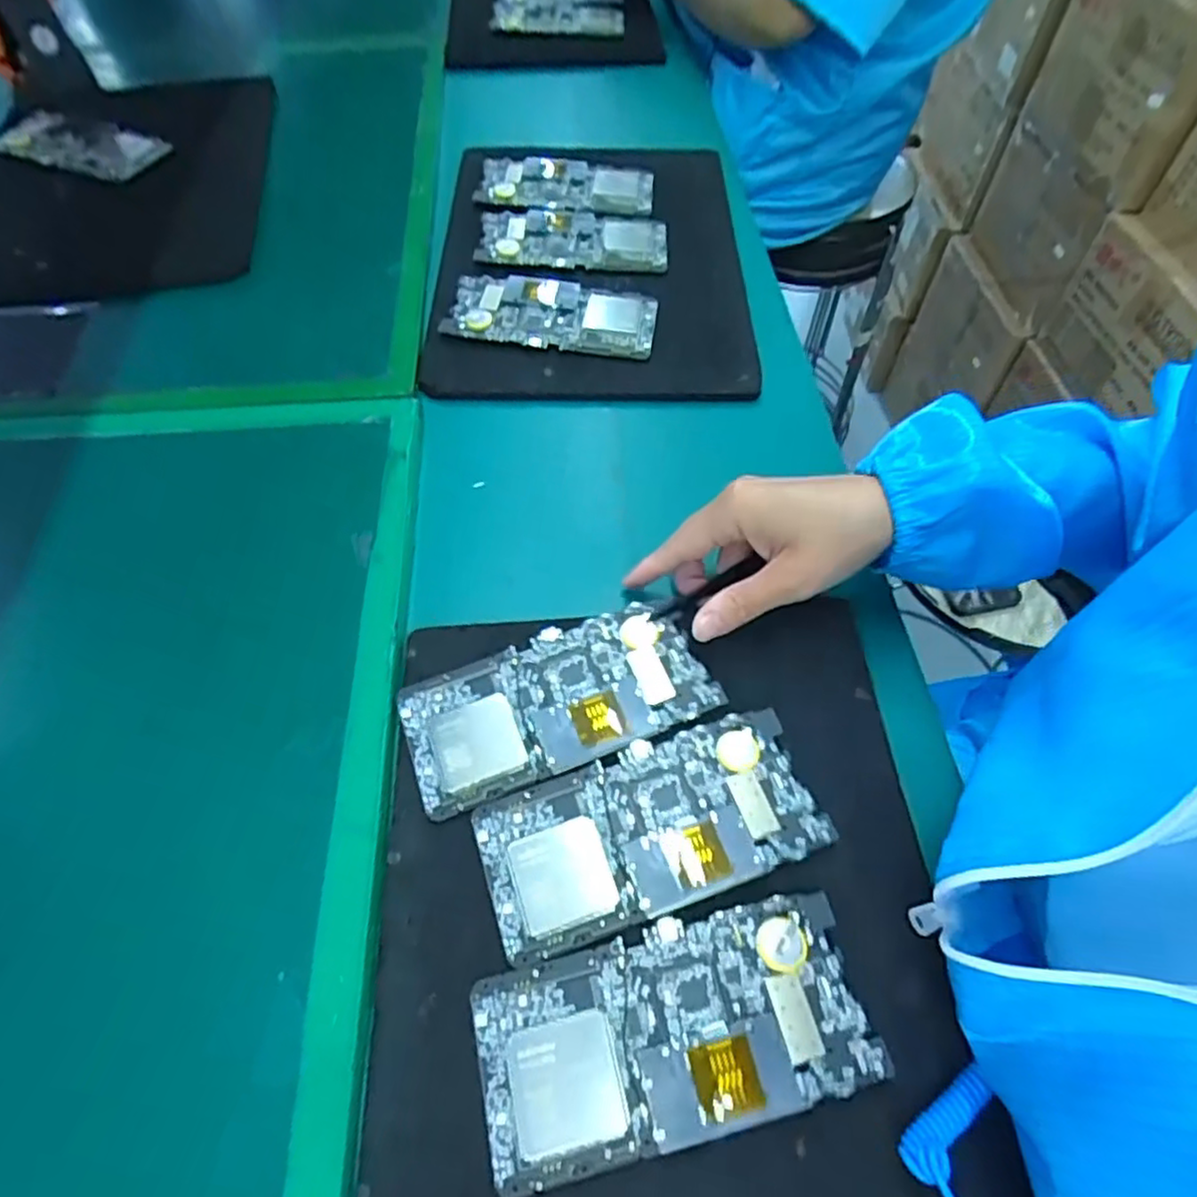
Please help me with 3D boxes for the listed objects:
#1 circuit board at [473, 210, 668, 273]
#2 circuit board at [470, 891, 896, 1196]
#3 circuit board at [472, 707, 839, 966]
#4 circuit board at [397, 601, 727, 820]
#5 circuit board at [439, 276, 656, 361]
[{"bbox_3d":[-0.021,-0.300,0.574,0.153,0.009,0.075,1,58,0],"label":"circuit board"},{"bbox_3d":[0.029,0.173,0.279,0.152,0.011,0.074,-11,59,-7],"label":"circuit board"},{"bbox_3d":[0.024,0.105,0.321,0.152,0.004,0.073,-15,60,-10],"label":"circuit board"},{"bbox_3d":[-0.021,0.051,0.354,0.152,0.005,0.072,-19,61,-10],"label":"circuit board"},{"bbox_3d":[-0.034,-0.218,0.520,0.152,0.010,0.070,7,59,3],"label":"circuit board"}]

